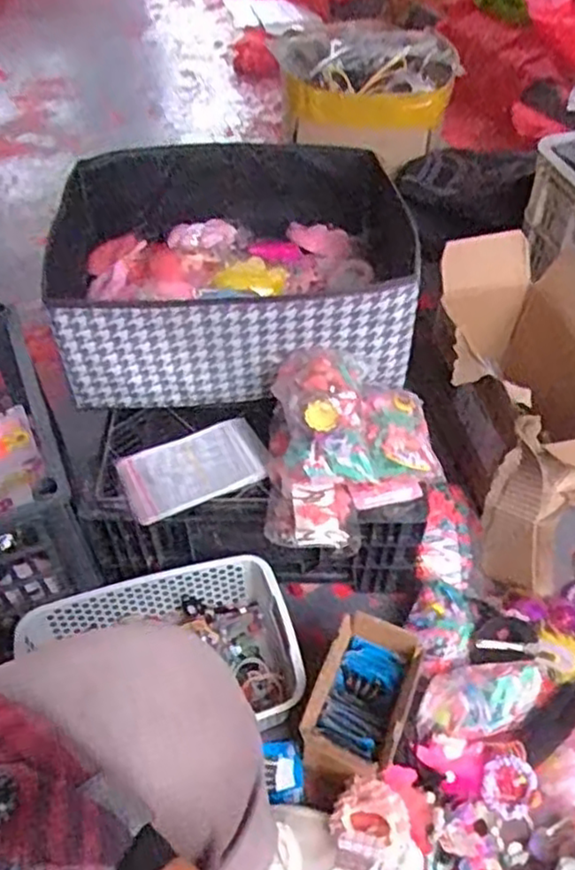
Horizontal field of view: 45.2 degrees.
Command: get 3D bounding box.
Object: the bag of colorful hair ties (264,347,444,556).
[{"bbox_3d":[0.073,0.002,0.750,0.186,0.132,0.210,0,49,1],"label":"bag of colorful hair ties"}]

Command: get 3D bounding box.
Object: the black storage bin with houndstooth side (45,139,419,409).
[{"bbox_3d":[-0.071,-0.210,0.876,0.461,0.182,0.347,-7,50,-6],"label":"black storage bin with houndstooth side"}]

